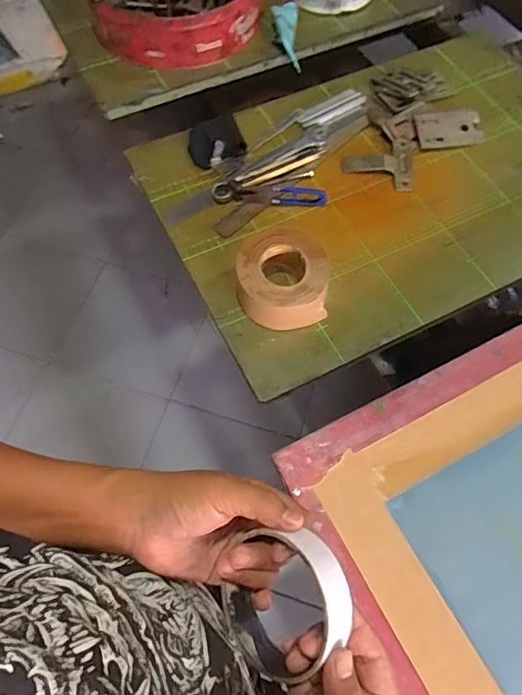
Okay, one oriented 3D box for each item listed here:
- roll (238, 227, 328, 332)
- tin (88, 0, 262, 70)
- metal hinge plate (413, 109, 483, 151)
[{"bbox_3d":[0.023,-0.073,0.530,0.093,0.051,0.099,0,64,0],"label":"roll"},{"bbox_3d":[-0.133,-0.546,0.750,0.254,0.067,0.273,-4,64,-1],"label":"tin"},{"bbox_3d":[0.253,-0.294,0.656,0.091,0.005,0.055,-9,81,-6],"label":"metal hinge plate"}]

